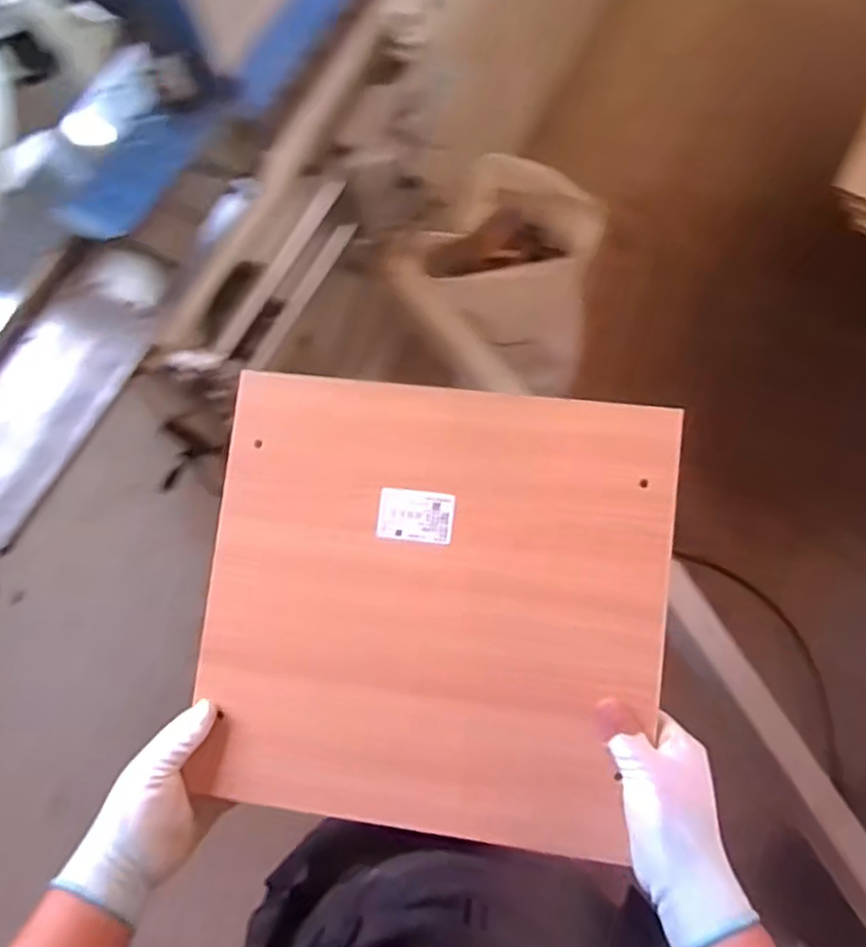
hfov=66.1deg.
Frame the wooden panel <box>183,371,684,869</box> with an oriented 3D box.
[{"bbox_3d":[-0.002,0.103,0.529,0.353,0.019,0.339,6,87,5],"label":"wooden panel"}]

